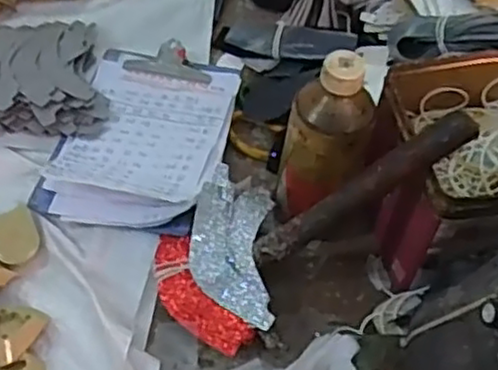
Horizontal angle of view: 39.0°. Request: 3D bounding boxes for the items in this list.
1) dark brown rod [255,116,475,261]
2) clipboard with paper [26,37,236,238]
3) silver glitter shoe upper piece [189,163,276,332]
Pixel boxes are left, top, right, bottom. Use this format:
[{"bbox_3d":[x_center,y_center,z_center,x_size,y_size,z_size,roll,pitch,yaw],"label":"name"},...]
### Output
[{"bbox_3d":[0.079,0.008,0.525,0.020,0.199,0.028,23,42,-42],"label":"dark brown rod"},{"bbox_3d":[-0.096,-0.062,0.666,0.147,0.036,0.220,12,55,4],"label":"clipboard with paper"},{"bbox_3d":[-0.014,0.051,0.581,0.066,0.032,0.130,3,55,-2],"label":"silver glitter shoe upper piece"}]

